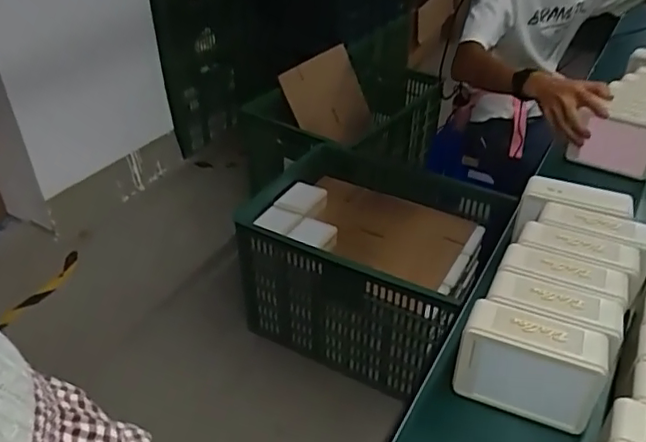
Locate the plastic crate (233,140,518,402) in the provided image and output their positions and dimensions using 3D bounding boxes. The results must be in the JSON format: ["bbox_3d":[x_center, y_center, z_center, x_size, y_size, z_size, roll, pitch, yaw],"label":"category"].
[{"bbox_3d":[0.115,0.116,1.716,0.670,0.396,0.509,18,40,22],"label":"plastic crate"}]

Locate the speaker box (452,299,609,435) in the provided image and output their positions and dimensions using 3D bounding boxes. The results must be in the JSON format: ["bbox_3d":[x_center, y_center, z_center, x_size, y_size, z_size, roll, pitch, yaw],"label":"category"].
[{"bbox_3d":[0.217,0.152,0.617,0.137,0.100,0.055,16,40,20],"label":"speaker box"}]

